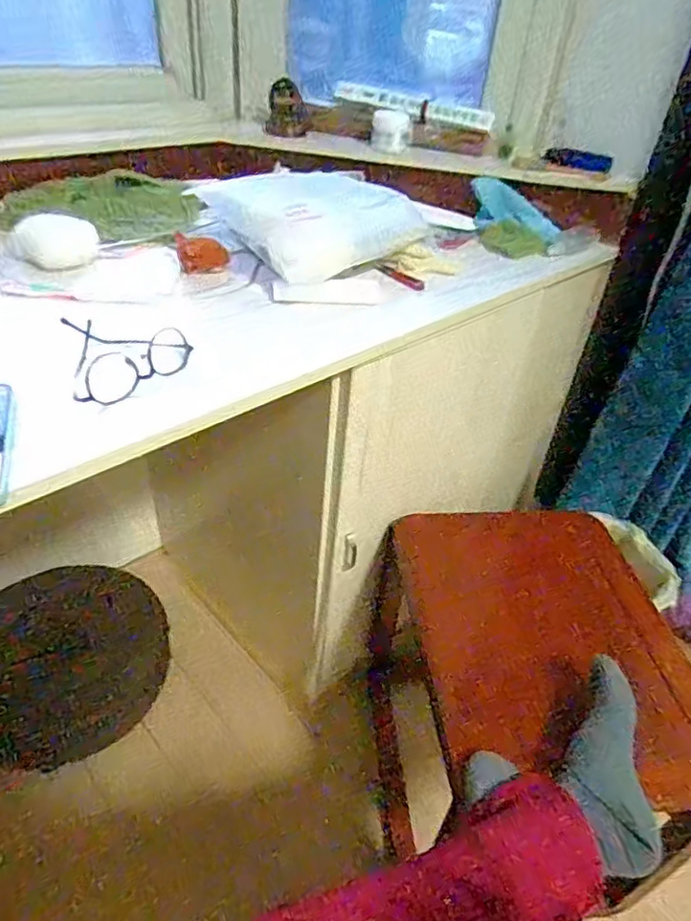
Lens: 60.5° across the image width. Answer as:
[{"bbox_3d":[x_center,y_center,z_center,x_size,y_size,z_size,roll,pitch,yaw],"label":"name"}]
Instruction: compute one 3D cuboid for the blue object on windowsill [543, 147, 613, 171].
[{"bbox_3d":[0.407,-0.527,1.038,0.037,0.029,0.131,-13,42,-22],"label":"blue object on windowsill"}]

